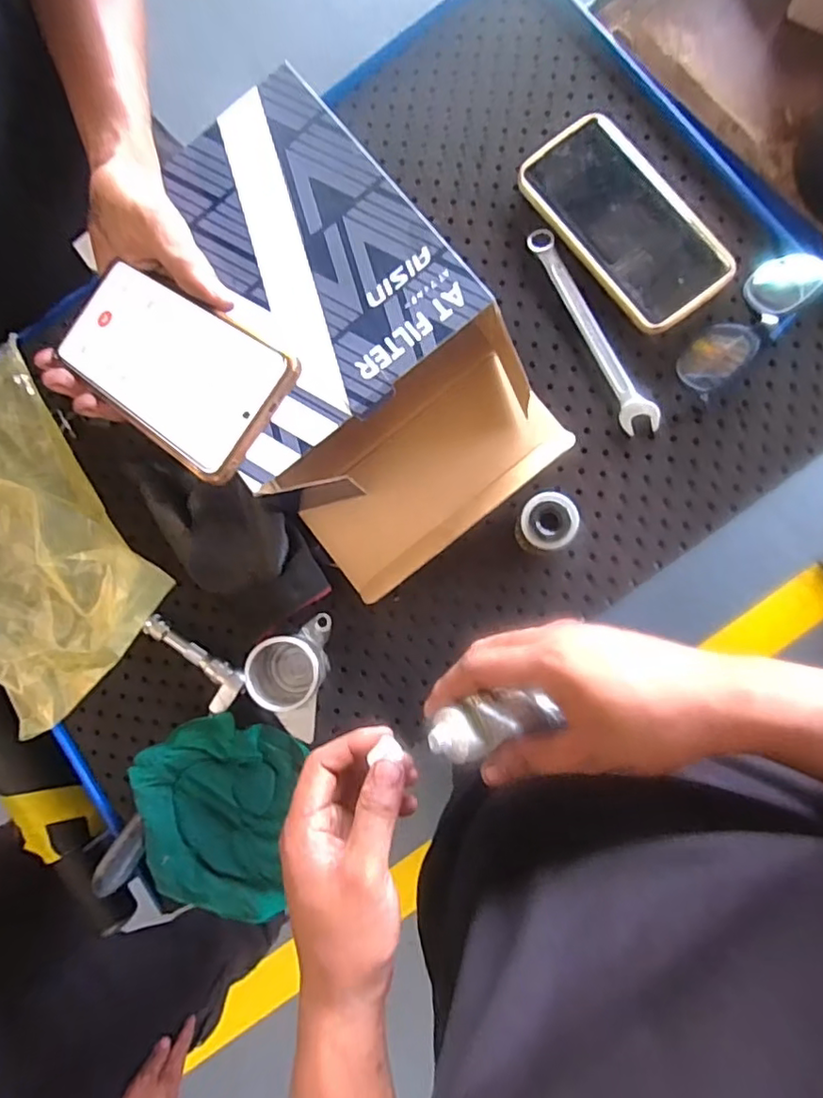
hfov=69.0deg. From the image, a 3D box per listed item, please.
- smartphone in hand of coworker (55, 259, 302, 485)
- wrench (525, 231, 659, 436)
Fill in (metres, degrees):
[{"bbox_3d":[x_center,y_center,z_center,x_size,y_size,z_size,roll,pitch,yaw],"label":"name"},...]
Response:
[{"bbox_3d":[-0.134,-0.103,0.331,0.161,0.015,0.074,37,90,24],"label":"smartphone in hand of coworker"},{"bbox_3d":[0.135,-0.163,0.445,0.025,0.005,0.170,-28,82,4],"label":"wrench"}]

